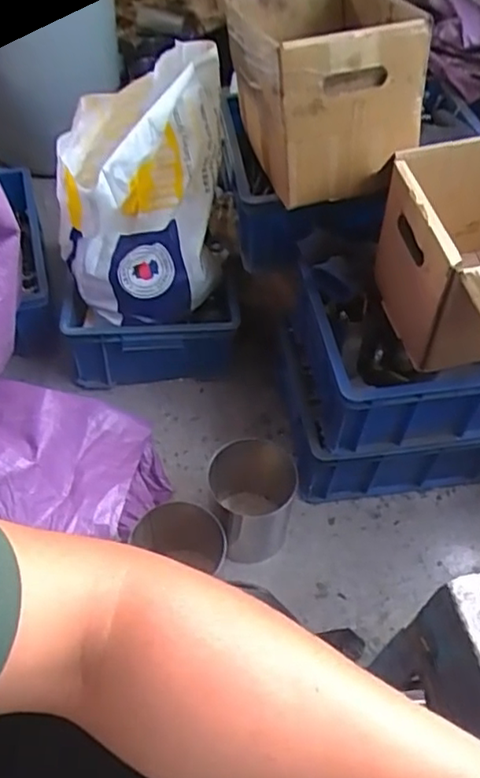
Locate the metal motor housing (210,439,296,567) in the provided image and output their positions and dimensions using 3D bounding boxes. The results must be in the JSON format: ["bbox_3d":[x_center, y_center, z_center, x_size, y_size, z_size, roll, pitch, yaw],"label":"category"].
[{"bbox_3d":[0.021,0.164,0.902,0.122,0.129,0.144,0,53,-3],"label":"metal motor housing"}]

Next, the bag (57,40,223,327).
[{"bbox_3d":[-0.133,-0.281,0.929,0.262,0.340,0.167,-22,57,-19],"label":"bag"}]

